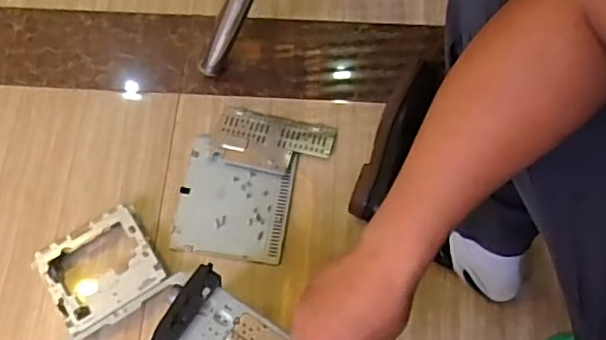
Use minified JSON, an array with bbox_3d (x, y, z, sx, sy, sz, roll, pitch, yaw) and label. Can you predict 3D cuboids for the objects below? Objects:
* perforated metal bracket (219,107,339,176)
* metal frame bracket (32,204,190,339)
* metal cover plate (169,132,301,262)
[{"bbox_3d":[-0.043,-0.042,0.919,0.170,0.009,0.094,11,67,4],"label":"perforated metal bracket"},{"bbox_3d":[-0.262,0.134,0.823,0.163,0.033,0.142,-28,70,-12],"label":"metal frame bracket"},{"bbox_3d":[-0.097,0.040,0.883,0.154,0.004,0.173,8,67,3],"label":"metal cover plate"}]

